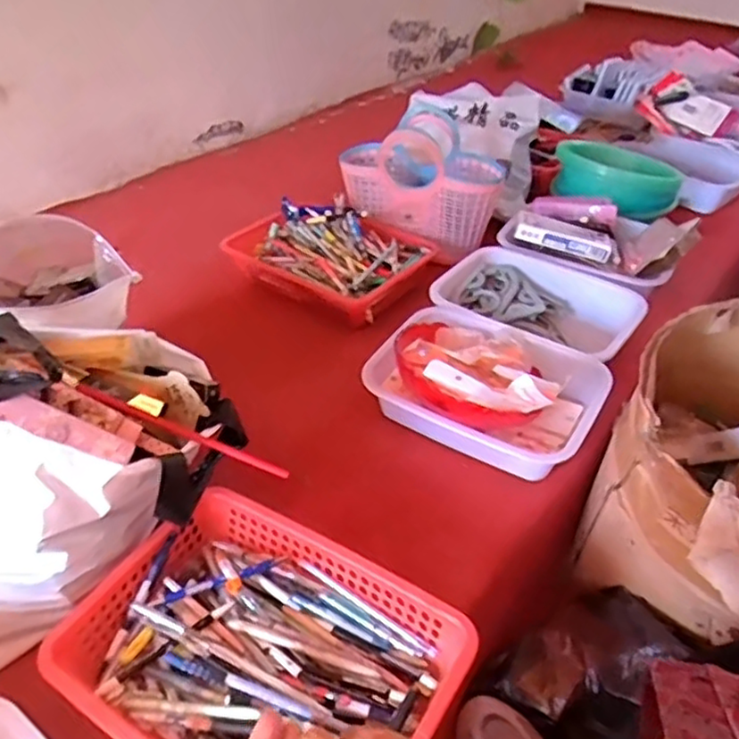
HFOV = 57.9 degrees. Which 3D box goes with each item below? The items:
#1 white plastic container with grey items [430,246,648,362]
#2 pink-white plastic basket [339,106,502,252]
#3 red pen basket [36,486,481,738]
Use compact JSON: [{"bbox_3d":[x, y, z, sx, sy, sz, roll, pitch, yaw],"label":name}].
[{"bbox_3d":[0.251,-0.068,1.032,0.293,0.112,0.218,19,42,24],"label":"white plastic container with grey items"},{"bbox_3d":[0.085,-0.343,1.182,0.295,0.173,0.120,17,41,22],"label":"pink-white plastic basket"},{"bbox_3d":[-0.095,0.259,0.596,0.325,0.074,0.238,21,42,25],"label":"red pen basket"}]

